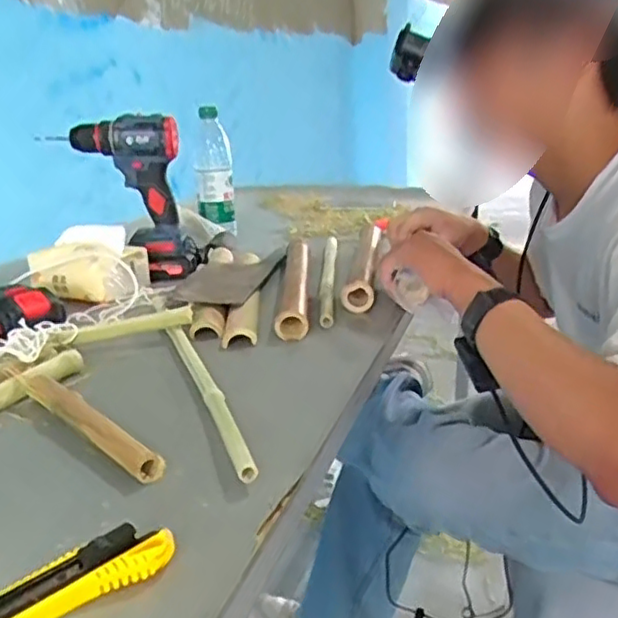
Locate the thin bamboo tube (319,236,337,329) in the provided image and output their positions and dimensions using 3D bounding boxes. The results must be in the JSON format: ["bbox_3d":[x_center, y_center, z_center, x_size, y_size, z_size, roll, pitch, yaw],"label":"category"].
[{"bbox_3d":[0.026,-0.049,0.901,0.020,0.016,0.374,-1,19,3],"label":"thin bamboo tube"}]

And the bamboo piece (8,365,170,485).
[{"bbox_3d":[-0.183,0.085,0.526,0.023,0.025,0.217,-19,26,-40],"label":"bamboo piece"}]

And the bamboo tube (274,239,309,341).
[{"bbox_3d":[-0.017,-0.033,0.827,0.033,0.033,0.289,-1,21,1],"label":"bamboo tube"}]

